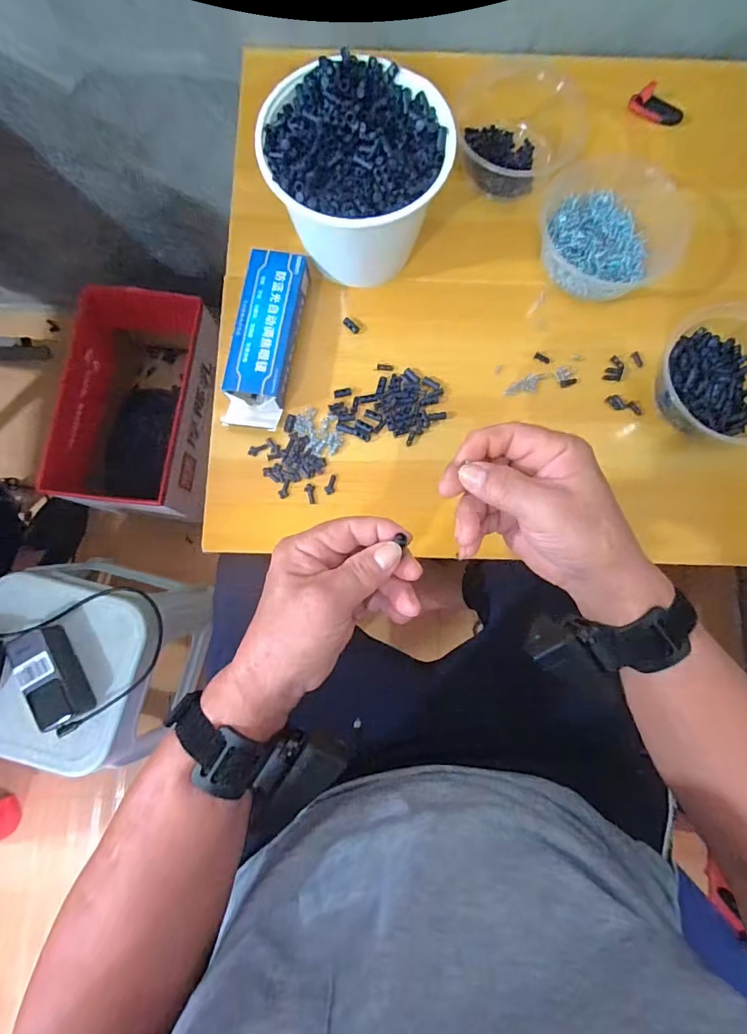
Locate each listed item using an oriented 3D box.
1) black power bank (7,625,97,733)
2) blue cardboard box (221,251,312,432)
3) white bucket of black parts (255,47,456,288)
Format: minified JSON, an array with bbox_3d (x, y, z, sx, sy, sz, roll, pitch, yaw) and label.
[{"bbox_3d":[-0.443,0.219,0.646,0.061,0.047,0.132,-27,83,-5],"label":"black power bank"},{"bbox_3d":[-0.108,-0.178,0.471,0.059,0.029,0.176,9,81,0],"label":"blue cardboard box"},{"bbox_3d":[-0.016,-0.314,0.449,0.158,0.114,0.145,0,81,-1],"label":"white bucket of black parts"}]

